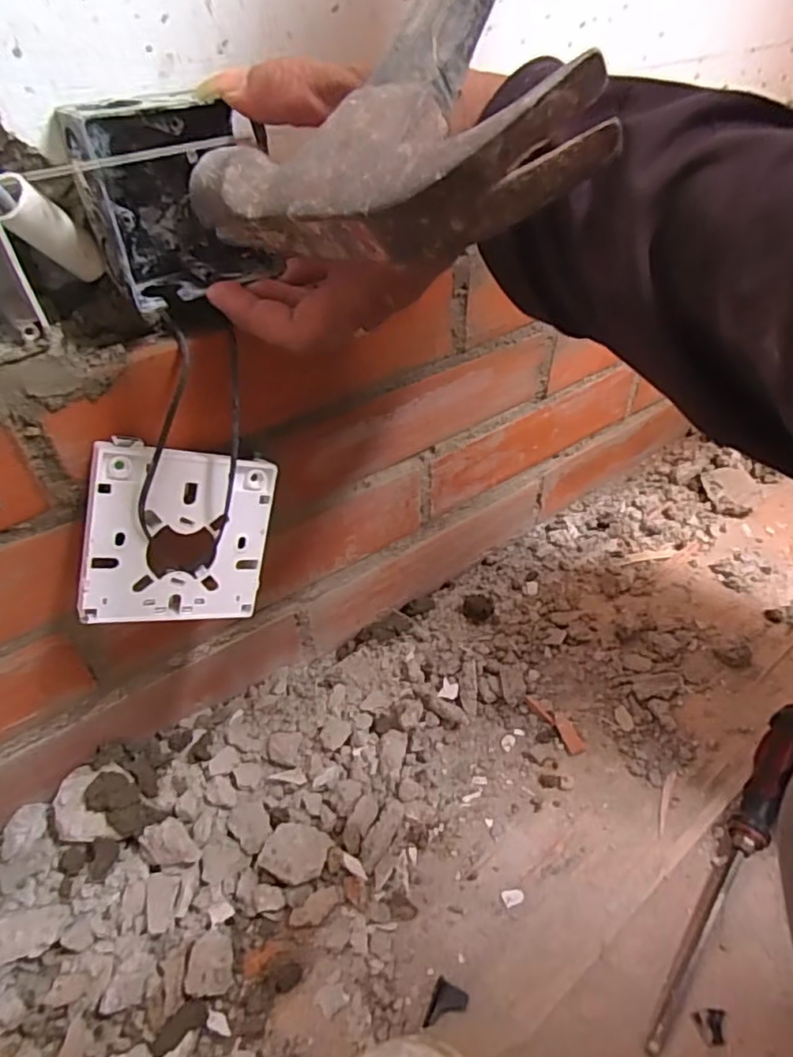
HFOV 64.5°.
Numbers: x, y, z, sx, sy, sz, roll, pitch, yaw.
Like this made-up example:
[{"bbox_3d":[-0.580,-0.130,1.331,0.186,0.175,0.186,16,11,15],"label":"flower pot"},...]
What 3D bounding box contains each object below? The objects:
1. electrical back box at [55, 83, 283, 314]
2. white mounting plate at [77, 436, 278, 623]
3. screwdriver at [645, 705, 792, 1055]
[{"bbox_3d":[-0.099,-0.142,0.275,0.069,0.081,0.050,-22,49,-21],"label":"electrical back box"},{"bbox_3d":[-0.107,0.005,0.317,0.089,0.088,0.007,3,16,-35],"label":"white mounting plate"},{"bbox_3d":[0.200,0.190,0.364,0.022,0.031,0.221,28,51,26],"label":"screwdriver"}]

